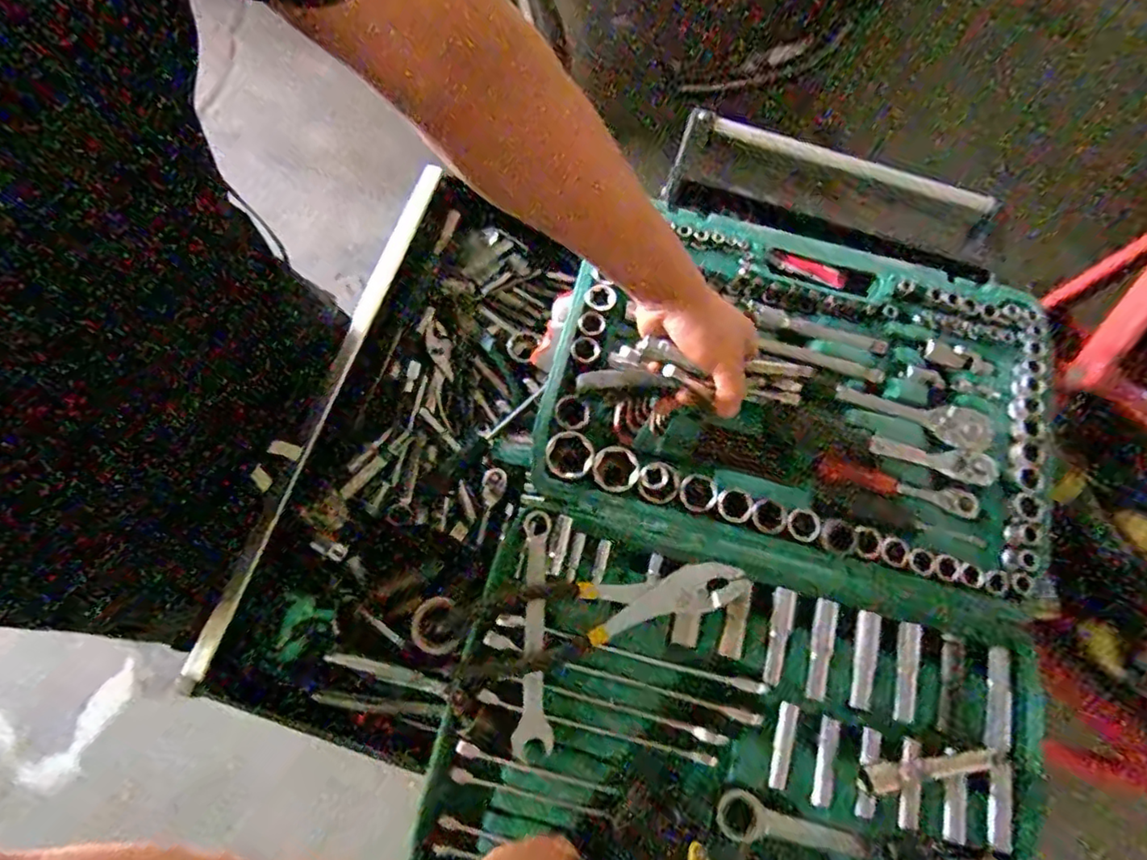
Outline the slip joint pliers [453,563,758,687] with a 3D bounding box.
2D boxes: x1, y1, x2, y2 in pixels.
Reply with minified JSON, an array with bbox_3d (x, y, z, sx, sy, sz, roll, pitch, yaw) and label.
[{"bbox_3d":[0.023,0.145,0.487,0.236,0.012,0.059,-13,76,-5],"label":"slip joint pliers"}]

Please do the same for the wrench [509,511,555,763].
[{"bbox_3d":[-0.029,0.159,0.483,0.030,0.007,0.183,3,76,-1],"label":"wrench"}]

